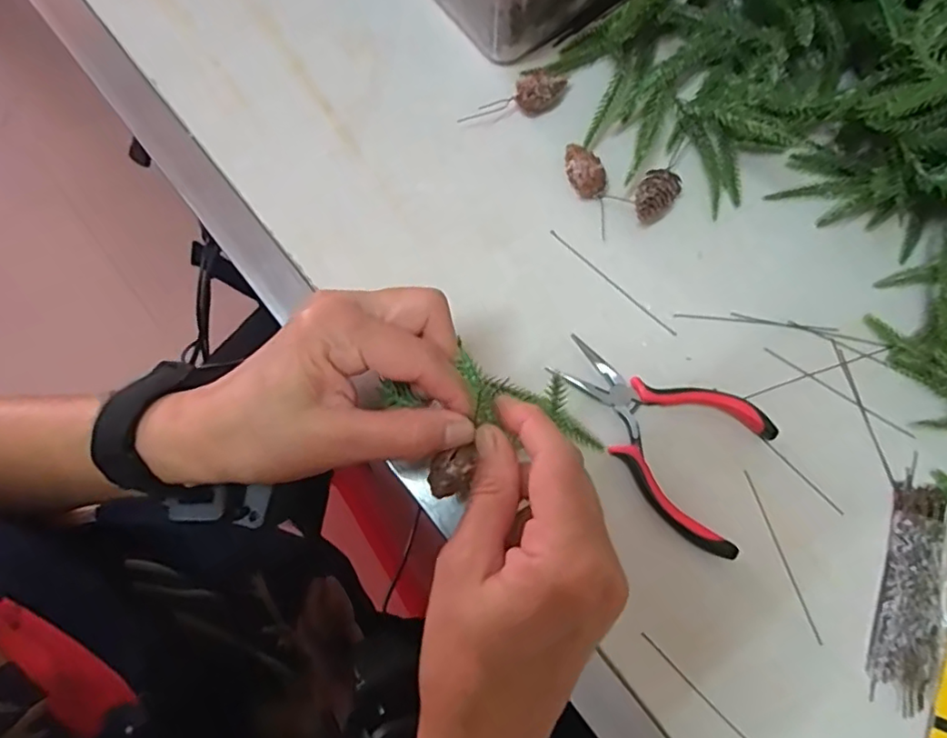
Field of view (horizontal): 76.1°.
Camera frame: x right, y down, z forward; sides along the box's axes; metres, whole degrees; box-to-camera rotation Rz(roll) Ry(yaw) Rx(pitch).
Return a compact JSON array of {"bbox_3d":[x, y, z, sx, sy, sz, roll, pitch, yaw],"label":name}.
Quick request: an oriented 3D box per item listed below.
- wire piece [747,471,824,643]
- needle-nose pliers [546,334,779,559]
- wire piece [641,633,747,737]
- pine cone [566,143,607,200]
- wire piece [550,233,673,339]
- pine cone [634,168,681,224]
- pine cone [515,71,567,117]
[{"bbox_3d":[0.177,0.107,0.347,0.004,0.004,0.099,-18,79,-4],"label":"wire piece"},{"bbox_3d":[0.103,0.039,0.350,0.131,0.016,0.083,29,79,5],"label":"needle-nose pliers"},{"bbox_3d":[0.128,0.180,0.324,0.097,0.004,0.004,44,81,8],"label":"wire piece"},{"bbox_3d":[0.069,-0.124,0.383,0.018,0.019,0.034,-34,80,-7],"label":"pine cone"},{"bbox_3d":[0.087,-0.054,0.377,0.099,0.004,0.004,42,81,8],"label":"wire piece"},{"bbox_3d":[0.114,-0.108,0.378,0.023,0.018,0.032,34,80,6],"label":"pine cone"},{"bbox_3d":[0.045,-0.181,0.392,0.038,0.021,0.023,-20,79,-5],"label":"pine cone"}]

